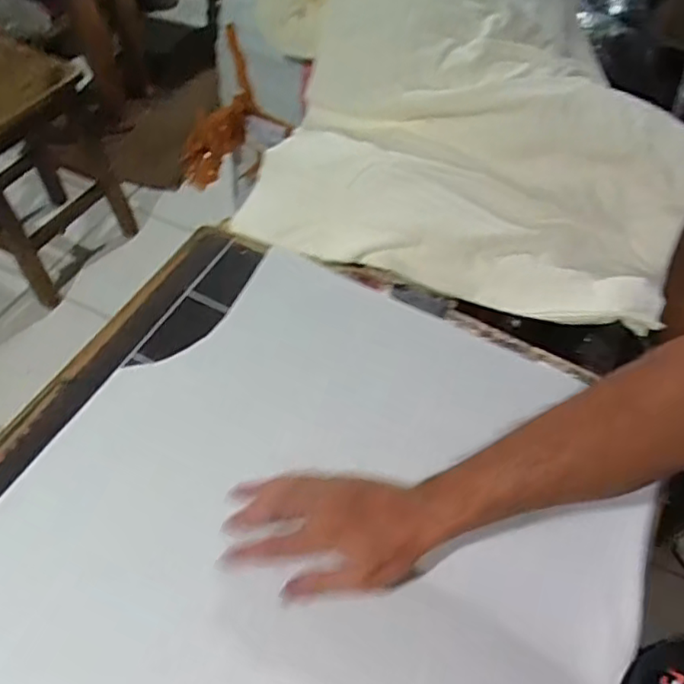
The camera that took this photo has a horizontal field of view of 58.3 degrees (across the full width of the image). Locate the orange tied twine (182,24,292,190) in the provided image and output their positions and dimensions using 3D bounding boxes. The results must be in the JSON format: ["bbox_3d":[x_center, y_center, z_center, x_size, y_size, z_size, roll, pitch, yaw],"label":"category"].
[{"bbox_3d":[-0.229,-0.438,1.257,0.171,0.395,0.071,30,51,-18],"label":"orange tied twine"}]

